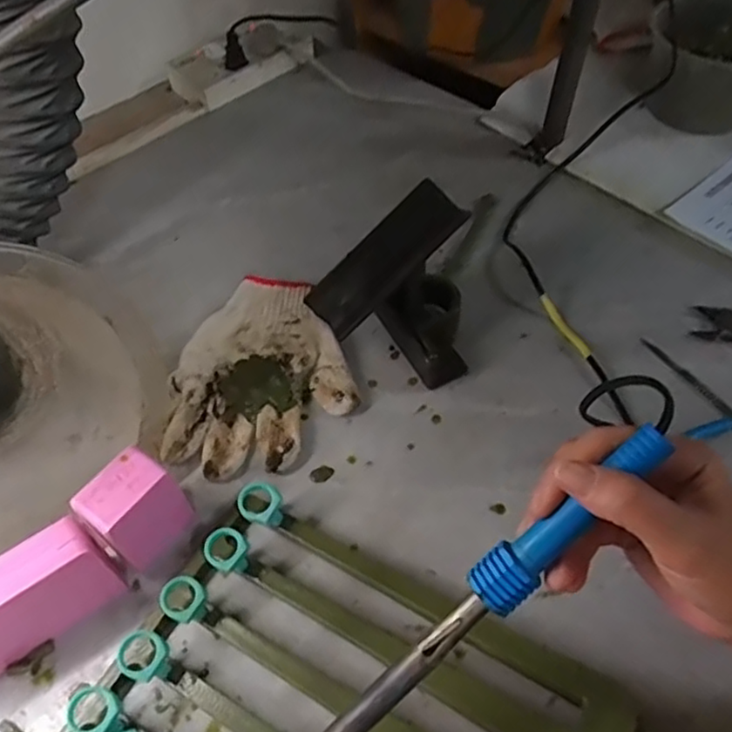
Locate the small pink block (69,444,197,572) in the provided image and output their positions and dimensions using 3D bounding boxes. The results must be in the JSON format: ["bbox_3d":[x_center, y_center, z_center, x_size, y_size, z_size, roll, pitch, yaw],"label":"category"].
[{"bbox_3d":[-0.152,0.096,0.445,0.045,0.060,0.055,31,60,26],"label":"small pink block"}]

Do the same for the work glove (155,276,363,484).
[{"bbox_3d":[-0.085,0.005,0.544,0.142,0.030,0.176,-5,51,0],"label":"work glove"}]

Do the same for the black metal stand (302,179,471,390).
[{"bbox_3d":[0.031,-0.051,0.520,0.114,0.115,0.099,-37,58,-23],"label":"black metal stand"}]

